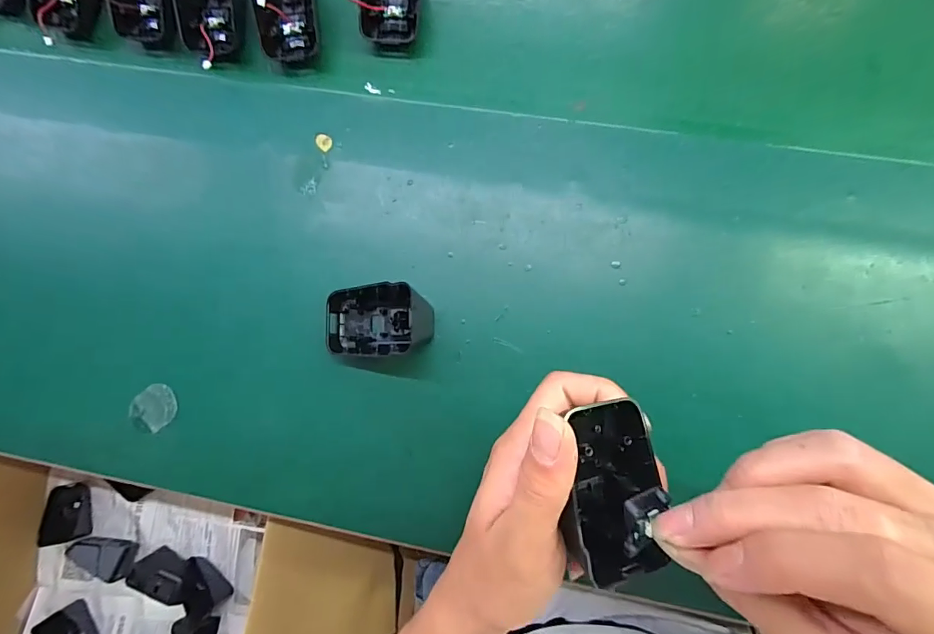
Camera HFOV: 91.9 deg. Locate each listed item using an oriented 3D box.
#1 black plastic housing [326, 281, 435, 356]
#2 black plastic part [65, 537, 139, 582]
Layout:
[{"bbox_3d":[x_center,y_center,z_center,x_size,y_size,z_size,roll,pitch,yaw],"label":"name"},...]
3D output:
[{"bbox_3d":[-0.058,0.000,0.296,0.067,0.028,0.048,-2,84,6],"label":"black plastic housing"},{"bbox_3d":[-0.440,0.290,0.548,0.070,0.033,0.036,14,86,8],"label":"black plastic part"}]

